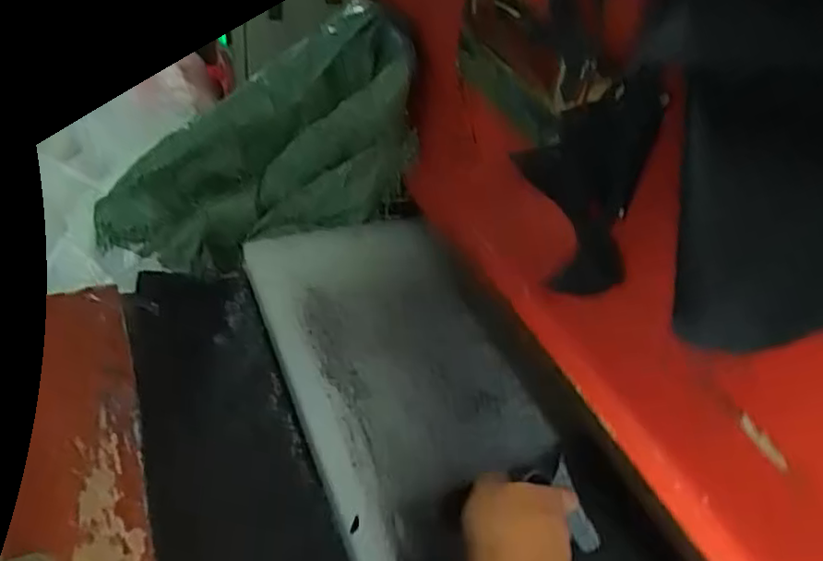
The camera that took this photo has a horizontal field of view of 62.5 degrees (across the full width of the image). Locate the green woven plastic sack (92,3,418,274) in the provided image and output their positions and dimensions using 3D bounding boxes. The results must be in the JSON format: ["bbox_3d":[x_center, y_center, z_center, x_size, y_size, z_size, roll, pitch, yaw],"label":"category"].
[{"bbox_3d":[-0.160,-0.132,0.778,0.412,0.179,0.134,-27,41,16],"label":"green woven plastic sack"}]

